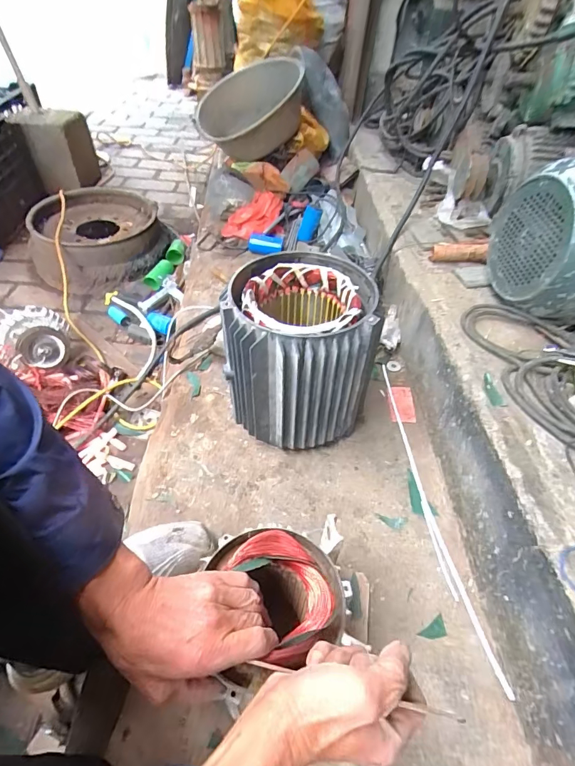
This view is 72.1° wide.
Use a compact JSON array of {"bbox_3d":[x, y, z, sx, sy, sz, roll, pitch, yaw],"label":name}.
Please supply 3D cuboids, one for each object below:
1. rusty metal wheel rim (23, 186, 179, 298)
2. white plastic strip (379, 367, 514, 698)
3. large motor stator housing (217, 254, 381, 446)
[{"bbox_3d":[-0.653,-0.509,1.374,0.443,0.132,0.506,-31,57,-30],"label":"rusty metal wheel rim"},{"bbox_3d":[0.229,0.173,0.668,0.029,0.008,0.557,-1,47,-7],"label":"white plastic strip"},{"bbox_3d":[0.014,-0.047,0.684,0.237,0.262,0.233,10,47,4],"label":"large motor stator housing"}]

